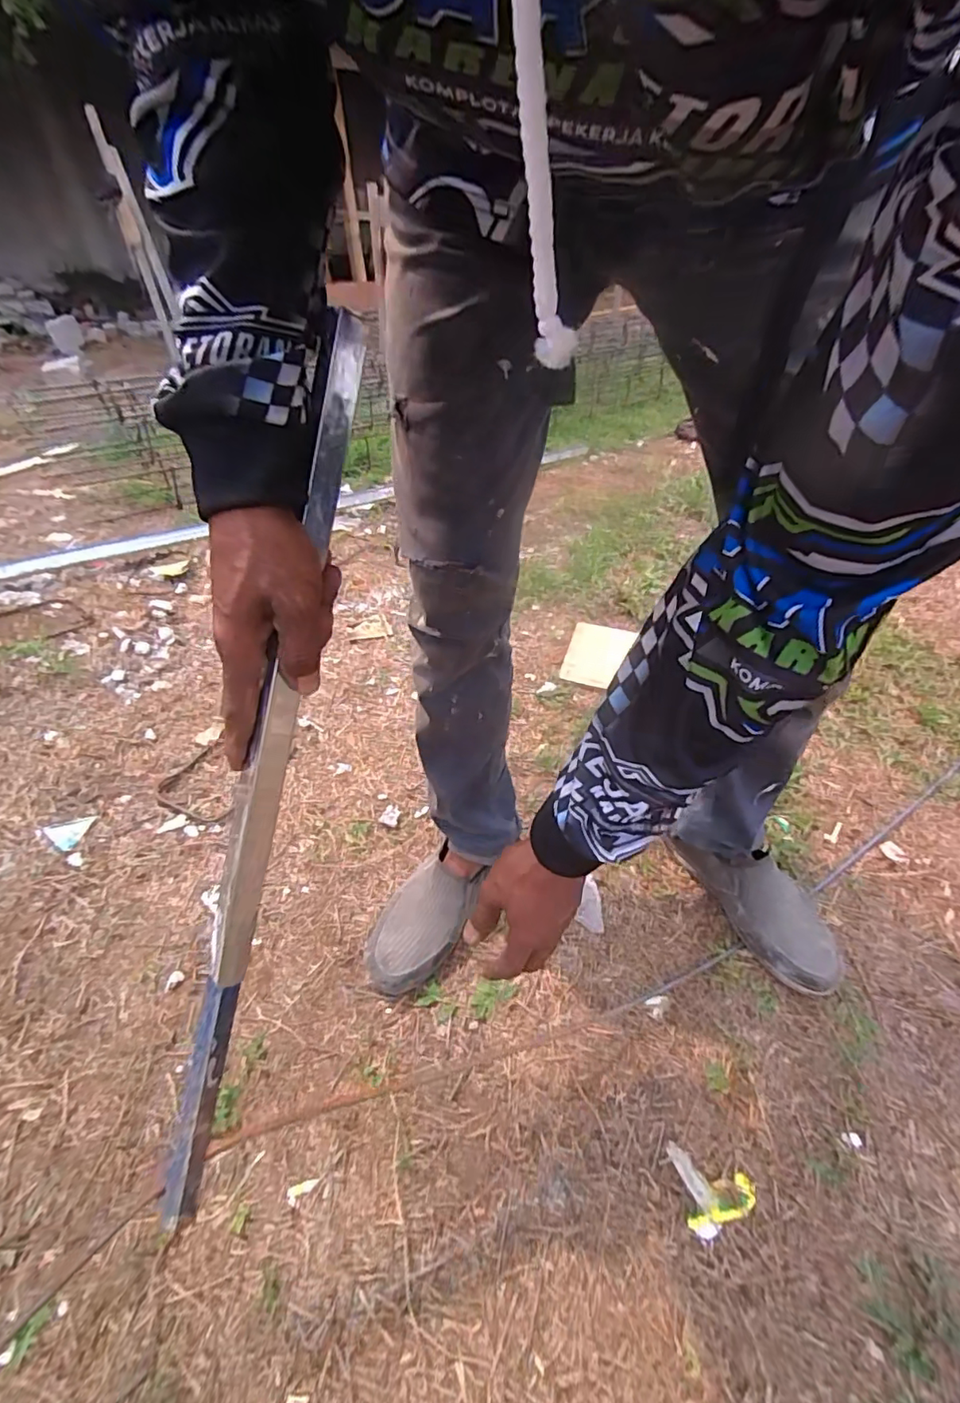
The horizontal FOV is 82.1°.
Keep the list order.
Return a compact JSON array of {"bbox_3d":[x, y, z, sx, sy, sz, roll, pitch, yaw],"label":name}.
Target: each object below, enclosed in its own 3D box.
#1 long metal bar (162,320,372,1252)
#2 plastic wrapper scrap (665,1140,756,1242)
[{"bbox_3d":[-0.140,0.065,0.343,0.023,0.575,0.020,15,6,16],"label":"long metal bar"},{"bbox_3d":[0.216,0.467,0.518,0.079,0.005,0.059,13,43,17],"label":"plastic wrapper scrap"}]

